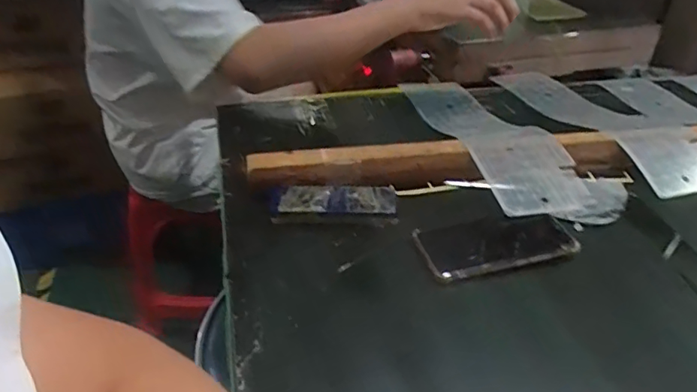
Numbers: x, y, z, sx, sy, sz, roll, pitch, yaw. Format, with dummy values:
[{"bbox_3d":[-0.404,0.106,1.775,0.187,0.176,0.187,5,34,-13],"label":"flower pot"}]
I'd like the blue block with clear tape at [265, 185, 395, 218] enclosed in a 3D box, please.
[{"bbox_3d":[-0.019,0.006,0.595,0.148,0.025,0.052,-1,36,-5],"label":"blue block with clear tape"}]

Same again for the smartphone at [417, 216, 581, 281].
[{"bbox_3d":[0.162,0.051,0.559,0.168,0.015,0.077,-6,36,-12],"label":"smartphone"}]

